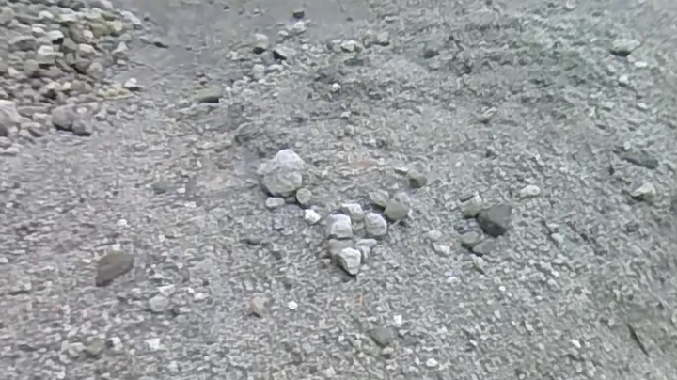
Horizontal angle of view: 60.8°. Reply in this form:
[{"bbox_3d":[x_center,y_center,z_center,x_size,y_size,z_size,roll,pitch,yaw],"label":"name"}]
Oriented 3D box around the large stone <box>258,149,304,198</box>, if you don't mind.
[{"bbox_3d":[-0.162,-0.039,1.707,0.133,0.076,0.138,-12,43,-12],"label":"large stone"}]

